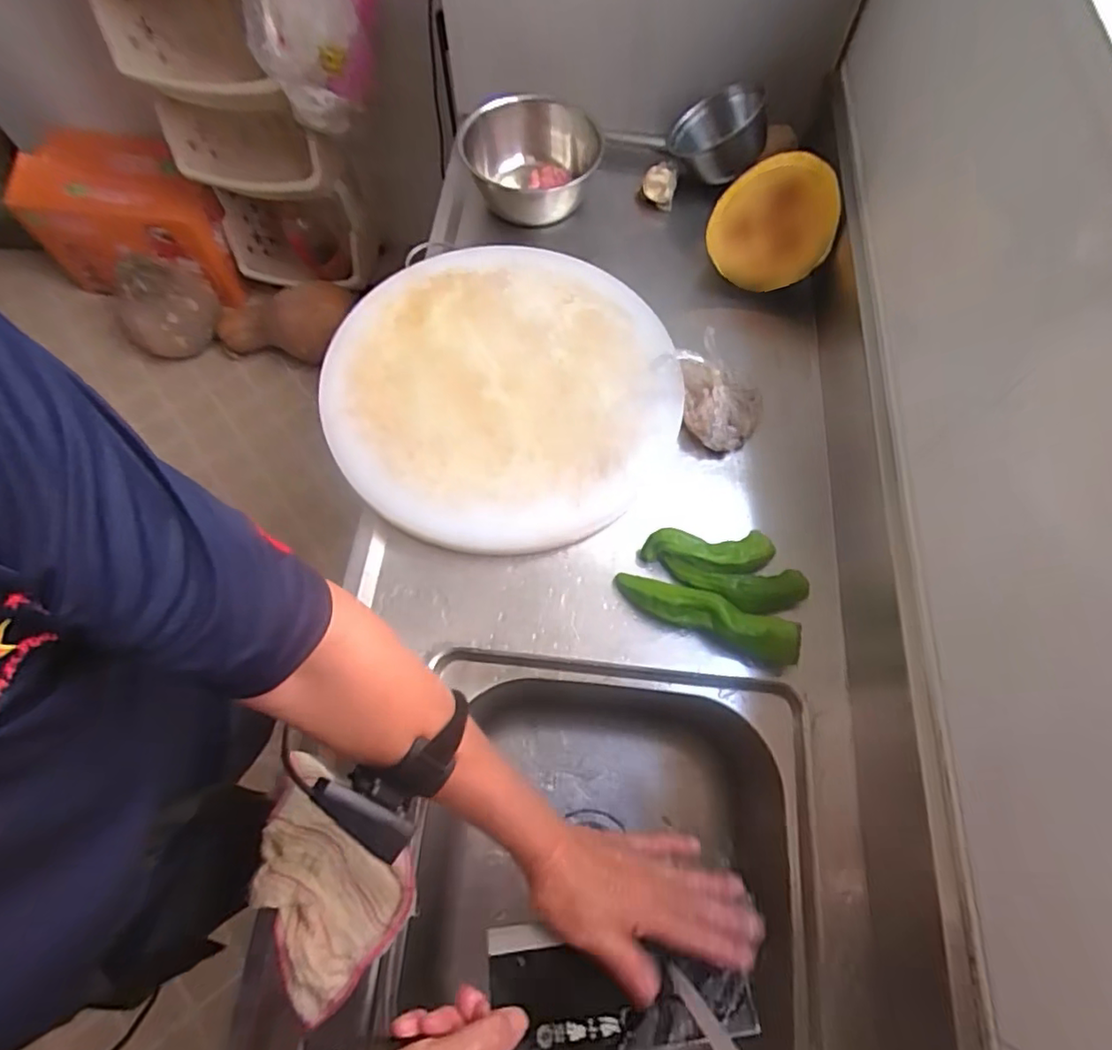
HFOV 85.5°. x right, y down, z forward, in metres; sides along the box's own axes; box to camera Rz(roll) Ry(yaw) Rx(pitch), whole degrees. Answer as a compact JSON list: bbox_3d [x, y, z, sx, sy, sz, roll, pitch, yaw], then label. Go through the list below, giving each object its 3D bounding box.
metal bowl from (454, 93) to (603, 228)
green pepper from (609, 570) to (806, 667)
[{"bbox_3d":[-0.037,-0.494,0.831,0.176,0.093,0.169,0,66,0],"label":"metal bowl"},{"bbox_3d":[0.149,0.090,0.602,0.181,0.047,0.035,21,68,9],"label":"green pepper"}]

